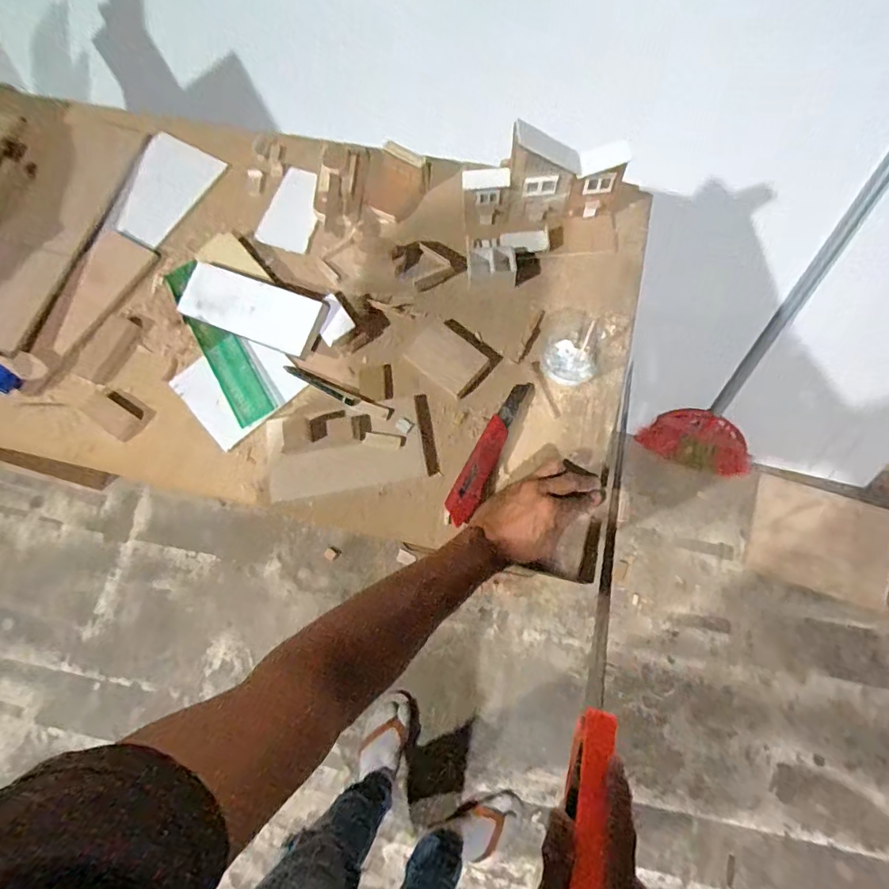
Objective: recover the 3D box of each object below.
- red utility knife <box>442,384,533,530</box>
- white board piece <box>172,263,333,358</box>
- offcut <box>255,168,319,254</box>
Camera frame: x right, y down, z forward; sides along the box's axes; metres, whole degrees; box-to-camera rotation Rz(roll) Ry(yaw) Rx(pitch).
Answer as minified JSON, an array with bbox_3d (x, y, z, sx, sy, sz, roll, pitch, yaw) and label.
[{"bbox_3d":[0.052,0.004,0.570,0.030,0.020,0.182,26,75,10],"label":"red utility knife"},{"bbox_3d":[-0.227,-0.158,0.587,0.171,0.013,0.069,20,96,8],"label":"white board piece"},{"bbox_3d":[-0.199,-0.316,0.669,0.072,0.011,0.121,19,79,9],"label":"offcut"}]

